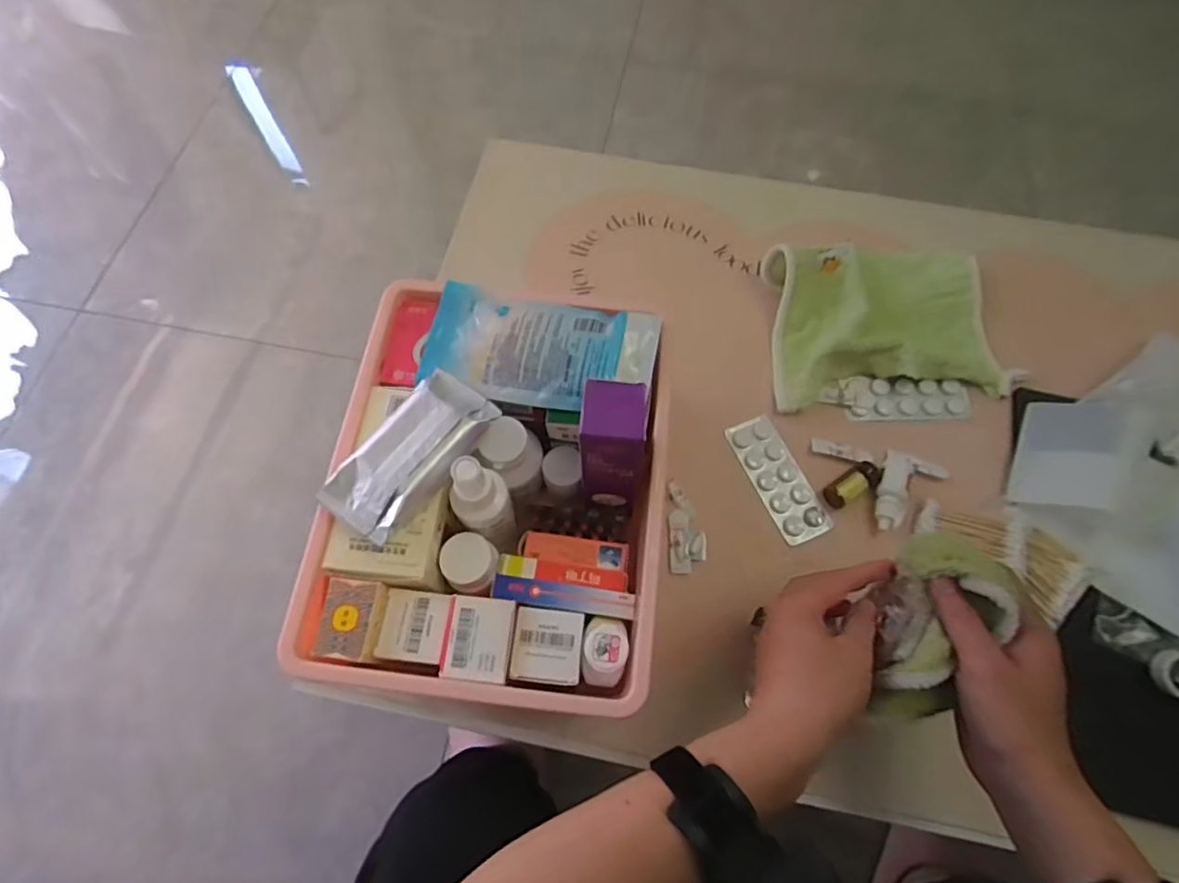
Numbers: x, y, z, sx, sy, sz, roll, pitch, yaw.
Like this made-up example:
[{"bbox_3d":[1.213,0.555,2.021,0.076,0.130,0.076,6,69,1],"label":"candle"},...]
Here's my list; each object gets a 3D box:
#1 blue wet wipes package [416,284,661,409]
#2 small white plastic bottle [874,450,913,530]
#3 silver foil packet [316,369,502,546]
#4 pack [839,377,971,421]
[{"bbox_3d":[-0.039,-0.072,0.473,0.174,0.020,0.088,11,66,5],"label":"blue wet wipes package"},{"bbox_3d":[0.265,0.041,0.532,0.024,0.015,0.077,16,66,7],"label":"small white plastic bottle"},{"bbox_3d":[-0.124,0.009,0.431,0.059,0.033,0.124,34,71,13],"label":"silver foil packet"},{"bbox_3d":[0.299,-0.041,0.577,0.115,0.012,0.045,0,65,0],"label":"pack"}]

